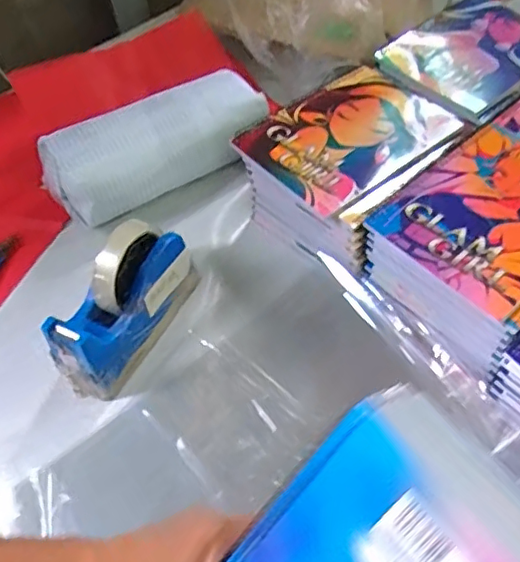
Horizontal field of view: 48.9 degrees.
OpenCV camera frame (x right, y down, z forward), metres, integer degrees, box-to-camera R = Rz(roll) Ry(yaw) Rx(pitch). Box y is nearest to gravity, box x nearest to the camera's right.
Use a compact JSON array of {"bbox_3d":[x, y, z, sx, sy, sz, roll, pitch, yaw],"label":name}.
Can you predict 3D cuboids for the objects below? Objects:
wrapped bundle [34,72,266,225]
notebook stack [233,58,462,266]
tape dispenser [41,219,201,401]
[{"bbox_3d":[-0.118,-0.149,0.674,0.254,0.091,0.103,-28,56,-15],"label":"wrapped bundle"},{"bbox_3d":[0.099,-0.129,0.617,0.206,0.084,0.169,-37,59,-21],"label":"notebook stack"},{"bbox_3d":[-0.124,0.019,0.533,0.053,0.109,0.159,25,59,21],"label":"tape dispenser"}]

